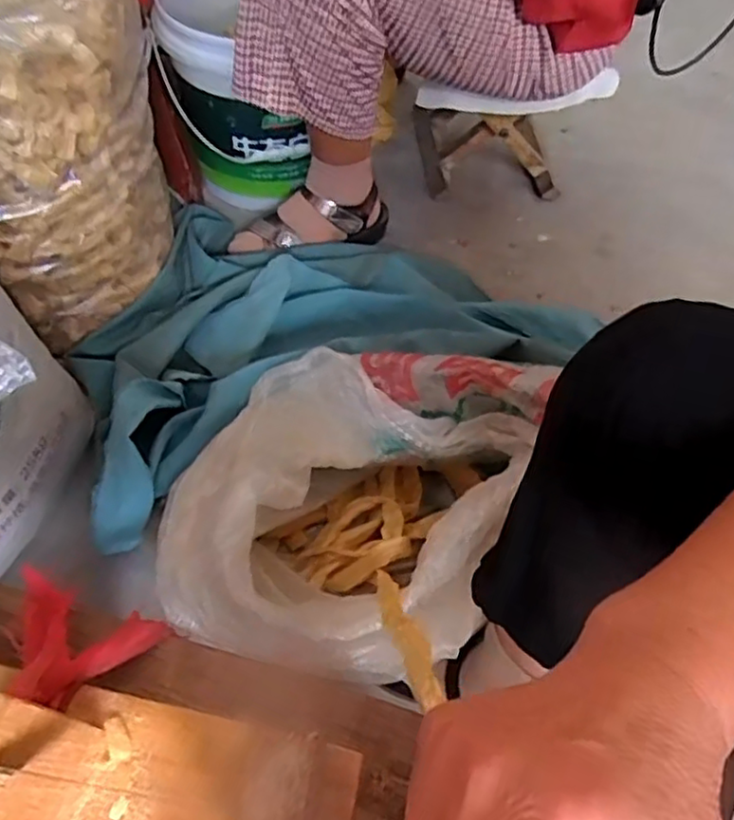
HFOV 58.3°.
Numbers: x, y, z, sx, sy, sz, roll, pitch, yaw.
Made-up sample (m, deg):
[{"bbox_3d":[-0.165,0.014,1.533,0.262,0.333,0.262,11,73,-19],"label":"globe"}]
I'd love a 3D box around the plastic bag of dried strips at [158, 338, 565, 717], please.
[{"bbox_3d":[-0.023,0.076,0.589,0.264,0.273,0.318,24,58,12],"label":"plastic bag of dried strips"}]

